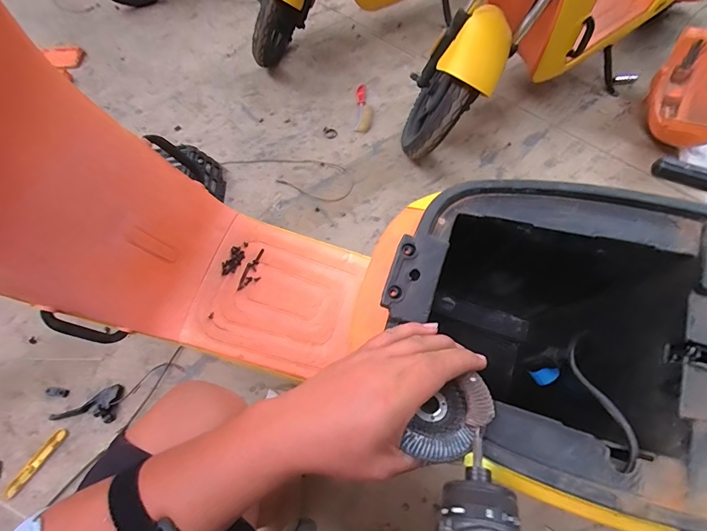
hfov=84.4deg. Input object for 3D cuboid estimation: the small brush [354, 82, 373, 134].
[{"bbox_3d":[0.040,-0.566,1.386,0.060,0.019,0.264,2,59,3],"label":"small brush"}]

